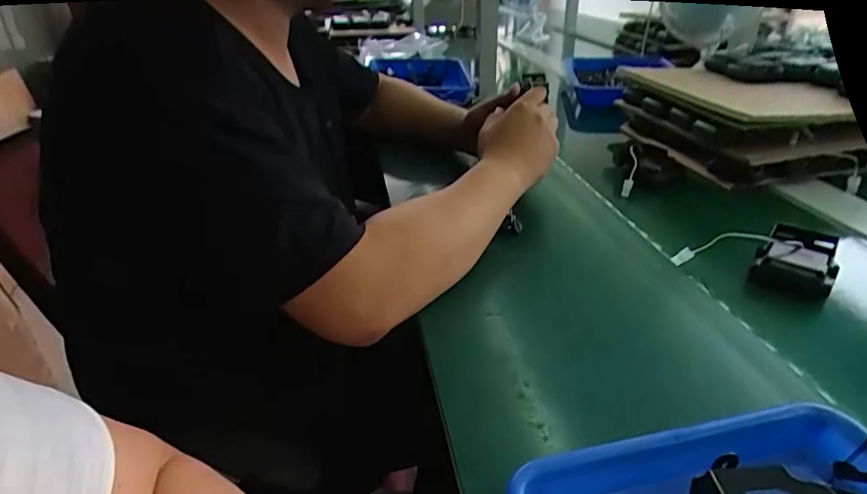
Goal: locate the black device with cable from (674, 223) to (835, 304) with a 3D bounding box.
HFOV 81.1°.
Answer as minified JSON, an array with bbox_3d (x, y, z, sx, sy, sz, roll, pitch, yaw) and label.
[{"bbox_3d":[0.356,0.004,0.560,0.141,0.044,0.085,19,36,31],"label":"black device with cable"}]

